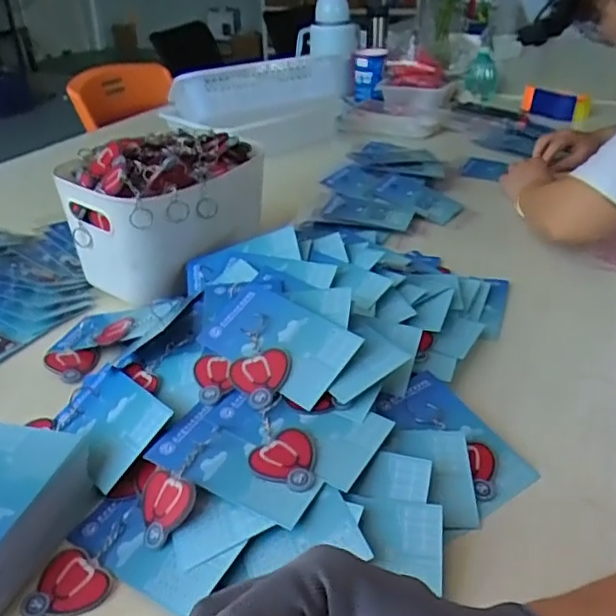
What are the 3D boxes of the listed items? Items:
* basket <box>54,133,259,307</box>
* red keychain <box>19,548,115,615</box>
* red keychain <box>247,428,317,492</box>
[{"bbox_3d":[-0.177,-0.126,0.759,0.167,0.161,0.215,11,33,19],"label":"basket"},{"bbox_3d":[-0.158,0.187,0.404,0.052,0.004,0.051,-2,30,1],"label":"red keychain"},{"bbox_3d":[-0.015,0.110,0.446,0.050,0.007,0.050,11,33,20],"label":"red keychain"}]

